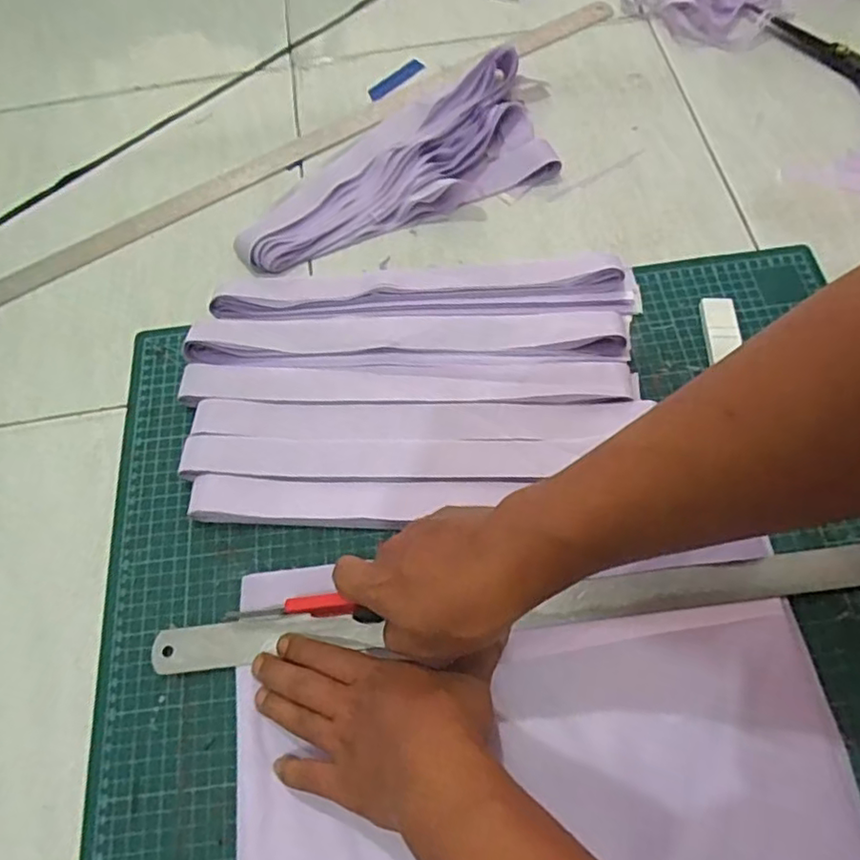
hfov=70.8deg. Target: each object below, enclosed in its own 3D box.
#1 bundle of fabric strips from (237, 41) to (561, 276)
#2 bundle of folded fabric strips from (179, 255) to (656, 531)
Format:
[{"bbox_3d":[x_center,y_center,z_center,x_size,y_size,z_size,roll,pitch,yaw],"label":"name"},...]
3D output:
[{"bbox_3d":[-0.039,-0.258,0.581,0.319,0.031,0.148,-23,67,-7],"label":"bundle of fabric strips"},{"bbox_3d":[-0.010,-0.039,0.486,0.353,0.021,0.215,-6,66,1],"label":"bundle of folded fabric strips"}]

